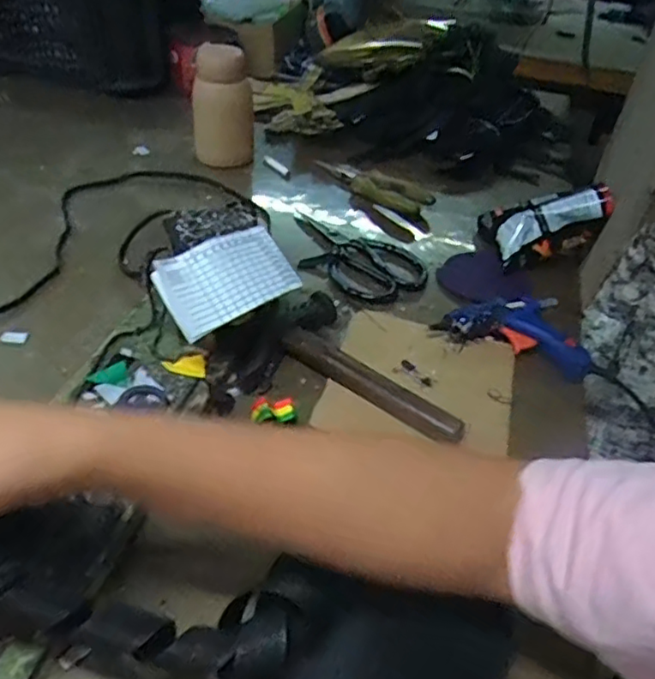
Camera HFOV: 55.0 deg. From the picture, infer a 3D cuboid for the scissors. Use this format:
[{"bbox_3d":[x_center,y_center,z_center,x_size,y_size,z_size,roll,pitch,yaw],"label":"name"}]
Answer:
[{"bbox_3d":[0.021,-0.092,0.674,0.174,0.008,0.108,31,47,26],"label":"scissors"}]

